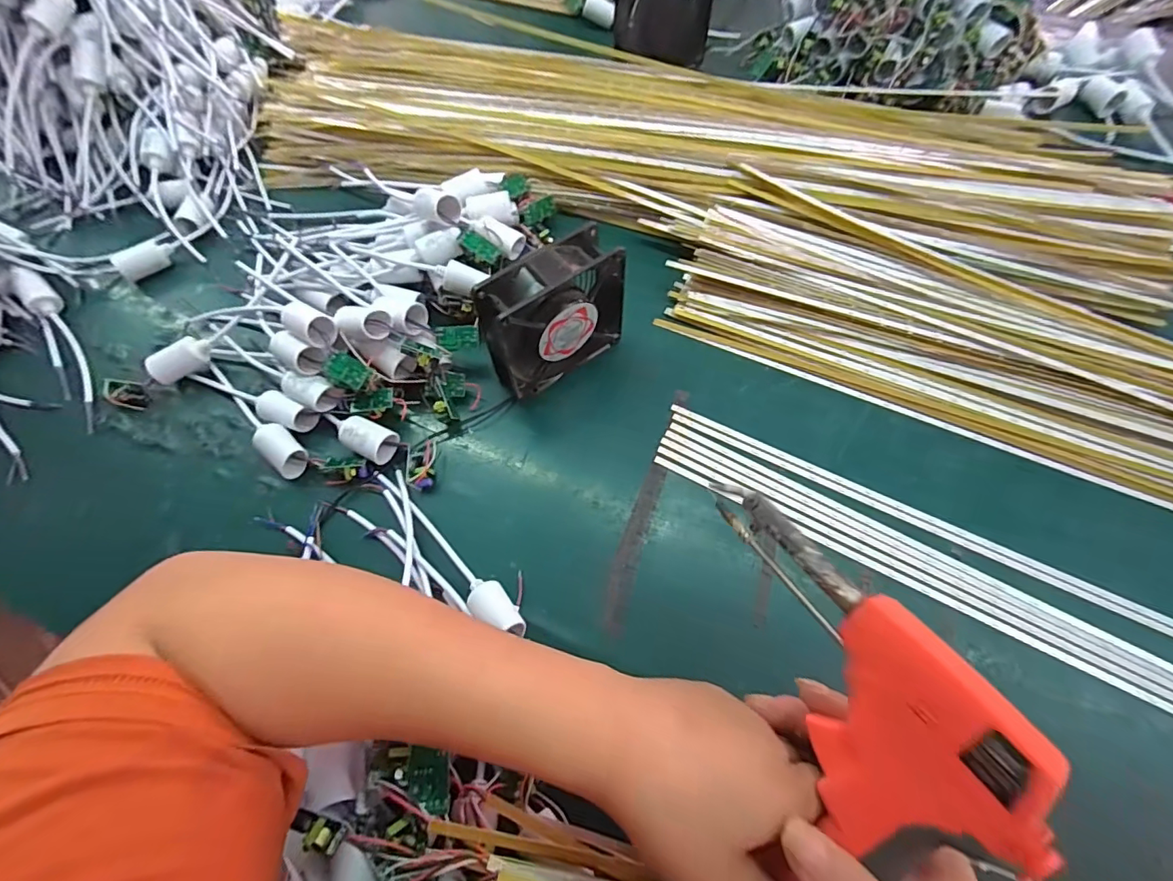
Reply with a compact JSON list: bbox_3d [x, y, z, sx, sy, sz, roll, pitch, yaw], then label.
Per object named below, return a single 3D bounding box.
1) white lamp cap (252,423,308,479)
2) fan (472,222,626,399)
[{"bbox_3d":[-0.259,0.009,0.431,0.048,0.031,0.027,38,71,19],"label":"white lamp cap"},{"bbox_3d":[-0.025,-0.104,0.429,0.121,0.119,0.049,-29,66,-11],"label":"fan"}]

